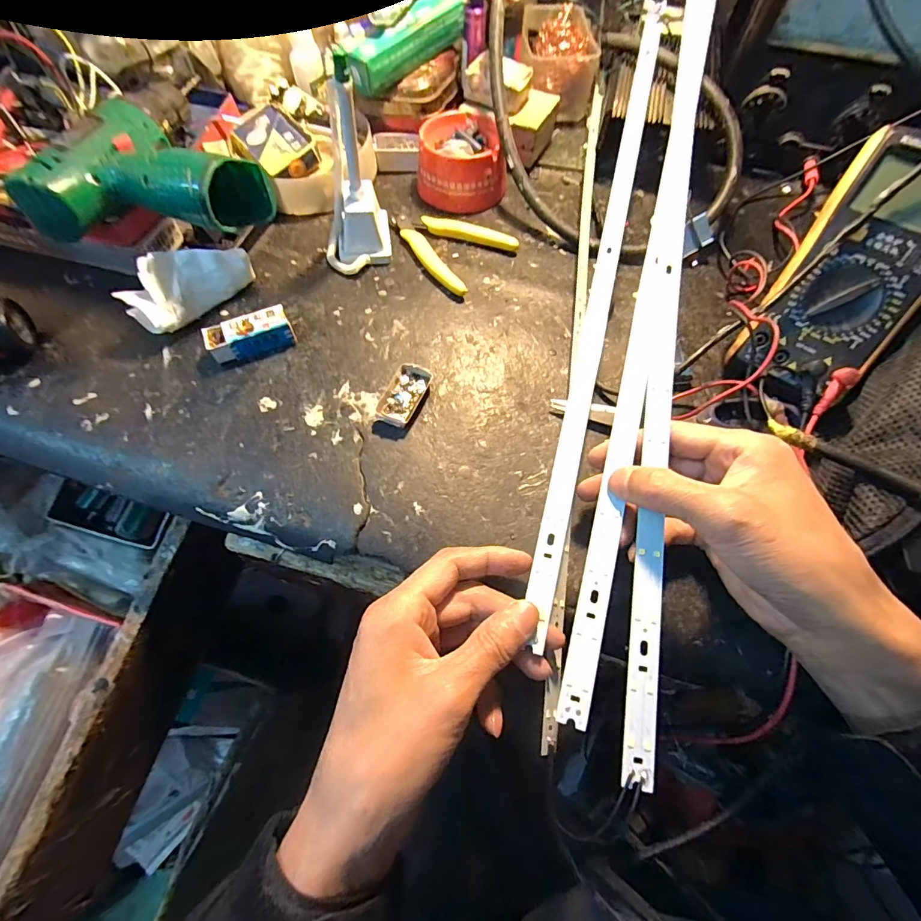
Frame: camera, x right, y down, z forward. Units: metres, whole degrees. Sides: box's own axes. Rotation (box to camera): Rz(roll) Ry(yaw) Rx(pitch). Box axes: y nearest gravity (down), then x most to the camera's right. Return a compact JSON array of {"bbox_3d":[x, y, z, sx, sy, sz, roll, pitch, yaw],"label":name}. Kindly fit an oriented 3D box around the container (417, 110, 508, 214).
[{"bbox_3d":[0.002,-0.286,0.416,0.081,0.046,0.084,2,65,-1],"label":"container"}]

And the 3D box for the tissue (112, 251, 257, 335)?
[{"bbox_3d":[-0.210,-0.136,0.340,0.032,0.042,0.092,37,70,14],"label":"tissue"}]

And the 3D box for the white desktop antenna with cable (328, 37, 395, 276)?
[{"bbox_3d":[-0.088,-0.215,0.334,0.055,0.126,0.060,-7,66,-5],"label":"white desktop antenna with cable"}]

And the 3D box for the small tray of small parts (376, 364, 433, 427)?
[{"bbox_3d":[-0.041,-0.047,0.320,0.026,0.010,0.050,20,67,7],"label":"small tray of small parts"}]

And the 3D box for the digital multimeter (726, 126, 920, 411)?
[{"bbox_3d":[0.266,-0.122,0.293,0.083,0.030,0.168,36,108,14],"label":"digital multimeter"}]

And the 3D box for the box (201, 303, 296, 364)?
[{"bbox_3d":[-0.159,-0.094,0.334,0.060,0.020,0.026,-19,67,-10],"label":"box"}]

